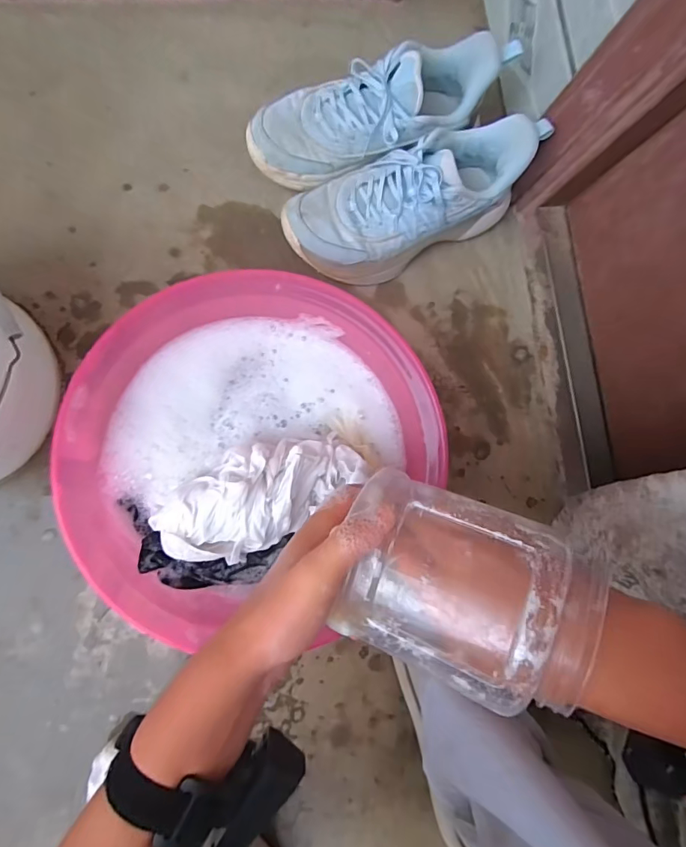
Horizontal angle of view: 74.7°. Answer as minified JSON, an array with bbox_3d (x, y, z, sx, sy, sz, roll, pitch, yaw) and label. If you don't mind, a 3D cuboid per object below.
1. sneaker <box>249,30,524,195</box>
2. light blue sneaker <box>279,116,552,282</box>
[{"bbox_3d":[0.038,-0.339,0.497,0.276,0.099,0.098,-20,92,3],"label":"sneaker"},{"bbox_3d":[0.068,-0.244,0.496,0.255,0.116,0.110,-27,93,-9],"label":"light blue sneaker"}]

